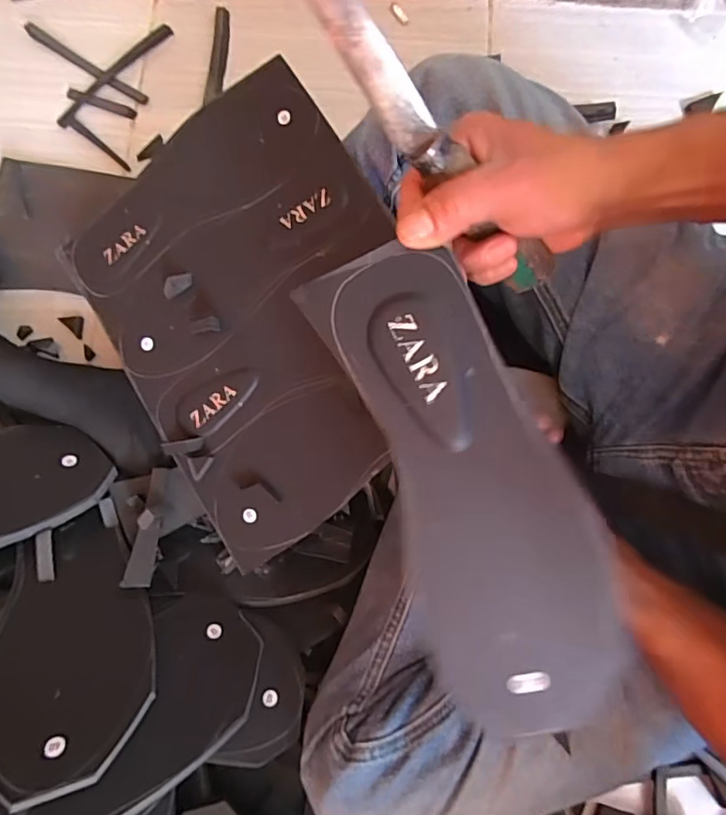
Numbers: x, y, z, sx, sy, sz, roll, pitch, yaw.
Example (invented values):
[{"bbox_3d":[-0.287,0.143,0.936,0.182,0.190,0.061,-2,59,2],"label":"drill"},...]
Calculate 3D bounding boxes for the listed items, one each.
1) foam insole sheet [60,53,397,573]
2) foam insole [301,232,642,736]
[{"bbox_3d":[-0.085,-0.077,0.430,0.255,0.007,0.330,-34,82,8],"label":"foam insole sheet"},{"bbox_3d":[0.057,0.040,0.265,0.099,0.011,0.252,-19,93,8],"label":"foam insole"}]

